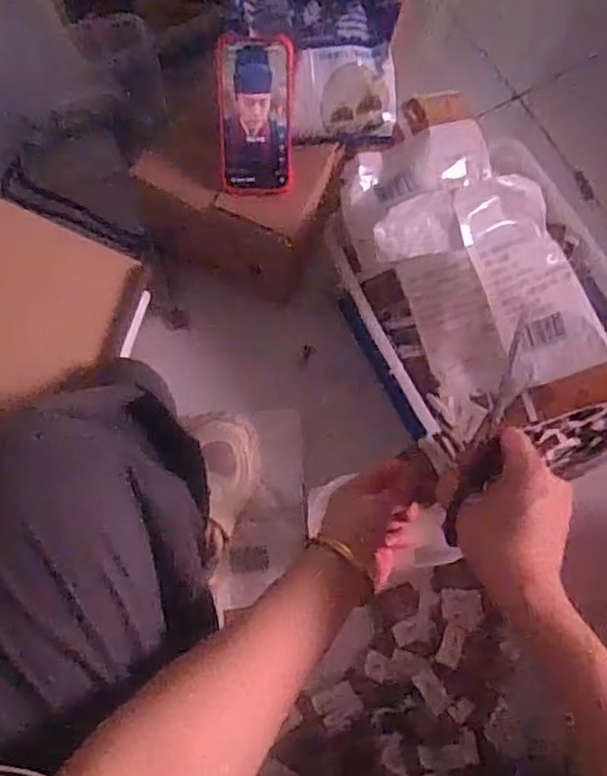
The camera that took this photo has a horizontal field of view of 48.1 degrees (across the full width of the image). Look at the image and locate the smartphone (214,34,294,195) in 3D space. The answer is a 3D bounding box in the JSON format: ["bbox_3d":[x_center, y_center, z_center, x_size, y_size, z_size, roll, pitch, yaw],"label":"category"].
[{"bbox_3d":[-0.050,-0.285,0.717,0.078,0.007,0.152,2,117,1],"label":"smartphone"}]

